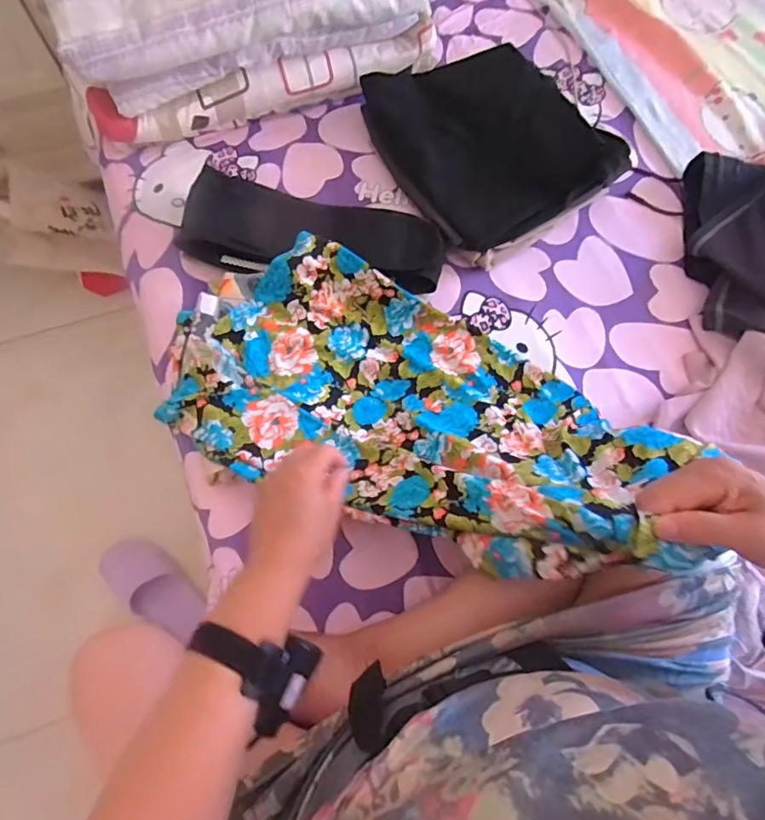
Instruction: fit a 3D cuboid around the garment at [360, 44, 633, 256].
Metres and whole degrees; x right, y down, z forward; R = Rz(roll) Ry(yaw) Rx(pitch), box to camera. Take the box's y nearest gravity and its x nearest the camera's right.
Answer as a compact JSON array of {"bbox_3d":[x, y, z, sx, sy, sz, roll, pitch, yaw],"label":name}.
[{"bbox_3d":[0.147,-0.397,0.741,0.256,0.096,0.324,-25,70,-11],"label":"garment"}]

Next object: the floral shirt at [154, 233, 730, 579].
[{"bbox_3d":[0.013,-0.045,0.526,0.534,0.243,0.289,25,70,9],"label":"floral shirt"}]

